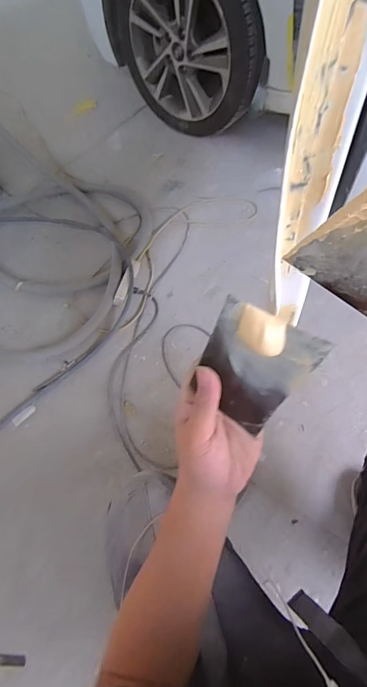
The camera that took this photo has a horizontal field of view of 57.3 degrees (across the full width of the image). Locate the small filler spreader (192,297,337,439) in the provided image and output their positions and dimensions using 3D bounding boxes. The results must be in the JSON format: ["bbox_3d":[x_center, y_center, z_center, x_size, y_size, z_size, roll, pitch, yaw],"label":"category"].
[{"bbox_3d":[0.047,0.025,0.257,0.072,0.117,0.014,29,47,9],"label":"small filler spreader"}]

